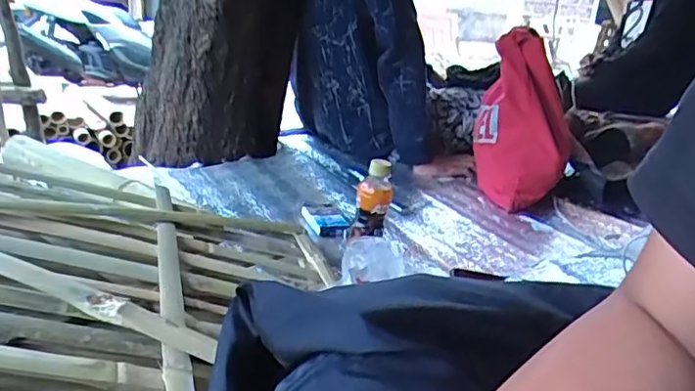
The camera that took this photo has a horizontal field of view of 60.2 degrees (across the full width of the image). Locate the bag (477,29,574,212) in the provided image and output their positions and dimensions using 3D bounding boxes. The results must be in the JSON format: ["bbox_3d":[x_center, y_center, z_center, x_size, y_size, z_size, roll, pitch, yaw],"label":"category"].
[{"bbox_3d":[0.364,-0.152,1.222,0.171,0.361,0.125,4,-3,-6],"label":"bag"}]

